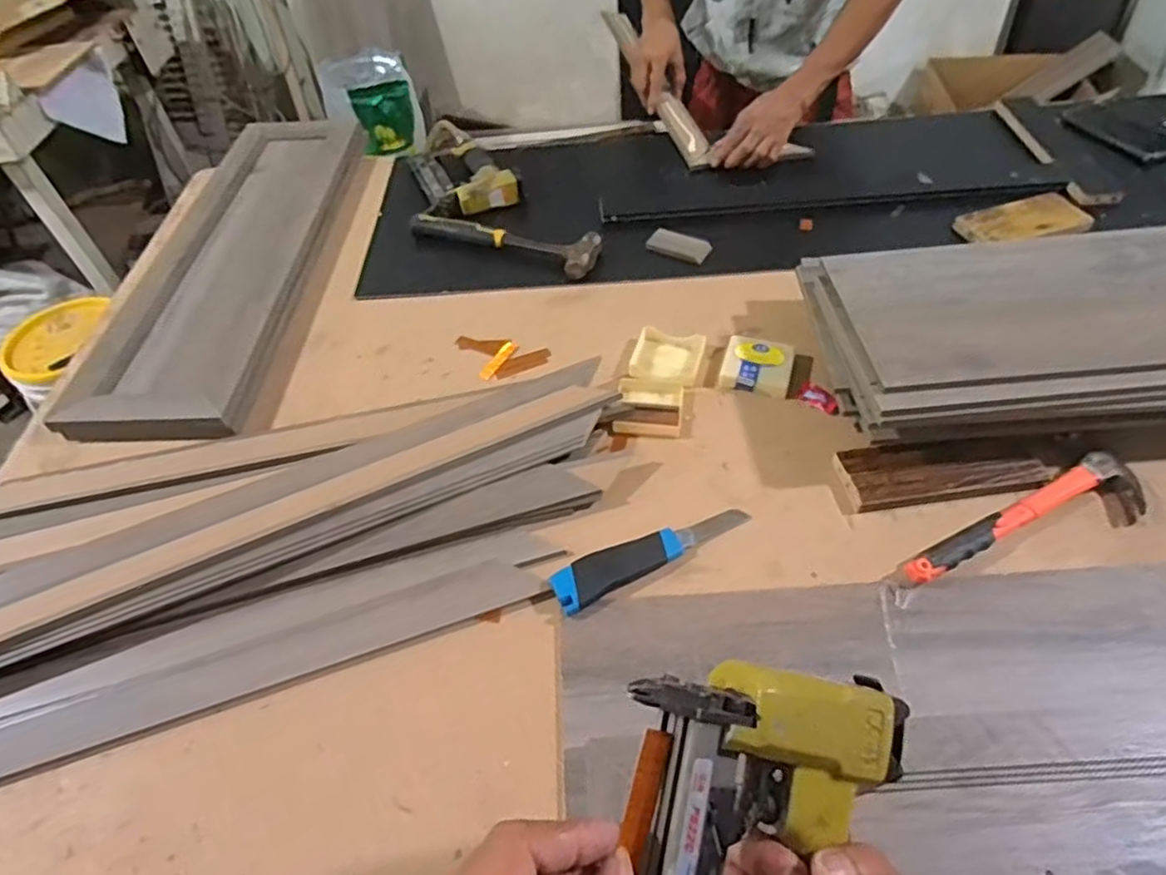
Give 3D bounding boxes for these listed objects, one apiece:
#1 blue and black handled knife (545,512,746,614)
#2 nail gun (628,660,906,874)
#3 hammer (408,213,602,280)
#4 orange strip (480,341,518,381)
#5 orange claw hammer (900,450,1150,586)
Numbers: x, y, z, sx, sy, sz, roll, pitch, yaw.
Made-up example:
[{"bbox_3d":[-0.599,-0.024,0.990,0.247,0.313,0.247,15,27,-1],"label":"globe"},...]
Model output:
[{"bbox_3d":[0.062,0.101,0.609,0.194,0.025,0.037,-26,53,-16],"label":"blue and black handled knife"},{"bbox_3d":[0.062,0.217,0.293,0.138,0.065,0.229,14,80,-27],"label":"nail gun"},{"bbox_3d":[-0.114,-0.278,0.926,0.280,0.033,0.066,16,53,17],"label":"hammer"},{"bbox_3d":[-0.101,-0.091,0.795,0.017,0.008,0.060,25,56,23],"label":"orange strip"},{"bbox_3d":[0.404,0.084,0.594,0.251,0.022,0.064,-25,52,-15],"label":"orange claw hammer"}]

